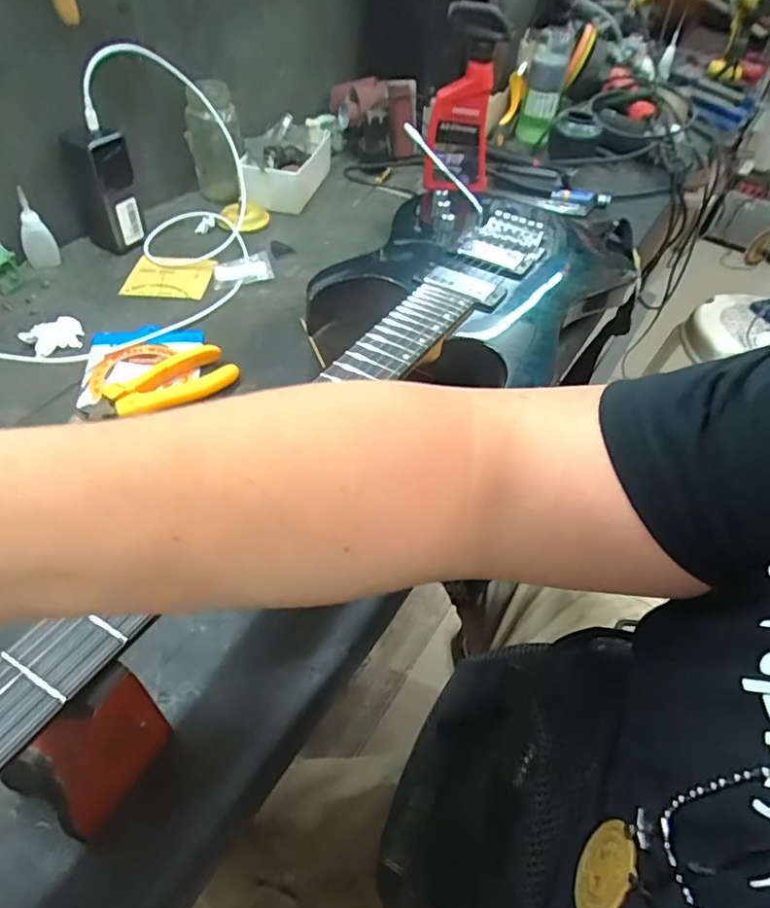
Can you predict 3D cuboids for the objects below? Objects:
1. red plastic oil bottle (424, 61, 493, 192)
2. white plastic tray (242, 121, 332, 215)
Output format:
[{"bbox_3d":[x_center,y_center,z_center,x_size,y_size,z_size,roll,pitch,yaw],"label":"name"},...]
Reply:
[{"bbox_3d":[0.120,-0.506,0.846,0.101,0.153,0.081,8,49,2],"label":"red plastic oil bottle"},{"bbox_3d":[-0.148,-0.441,0.839,0.111,0.055,0.189,8,49,2],"label":"white plastic tray"}]

